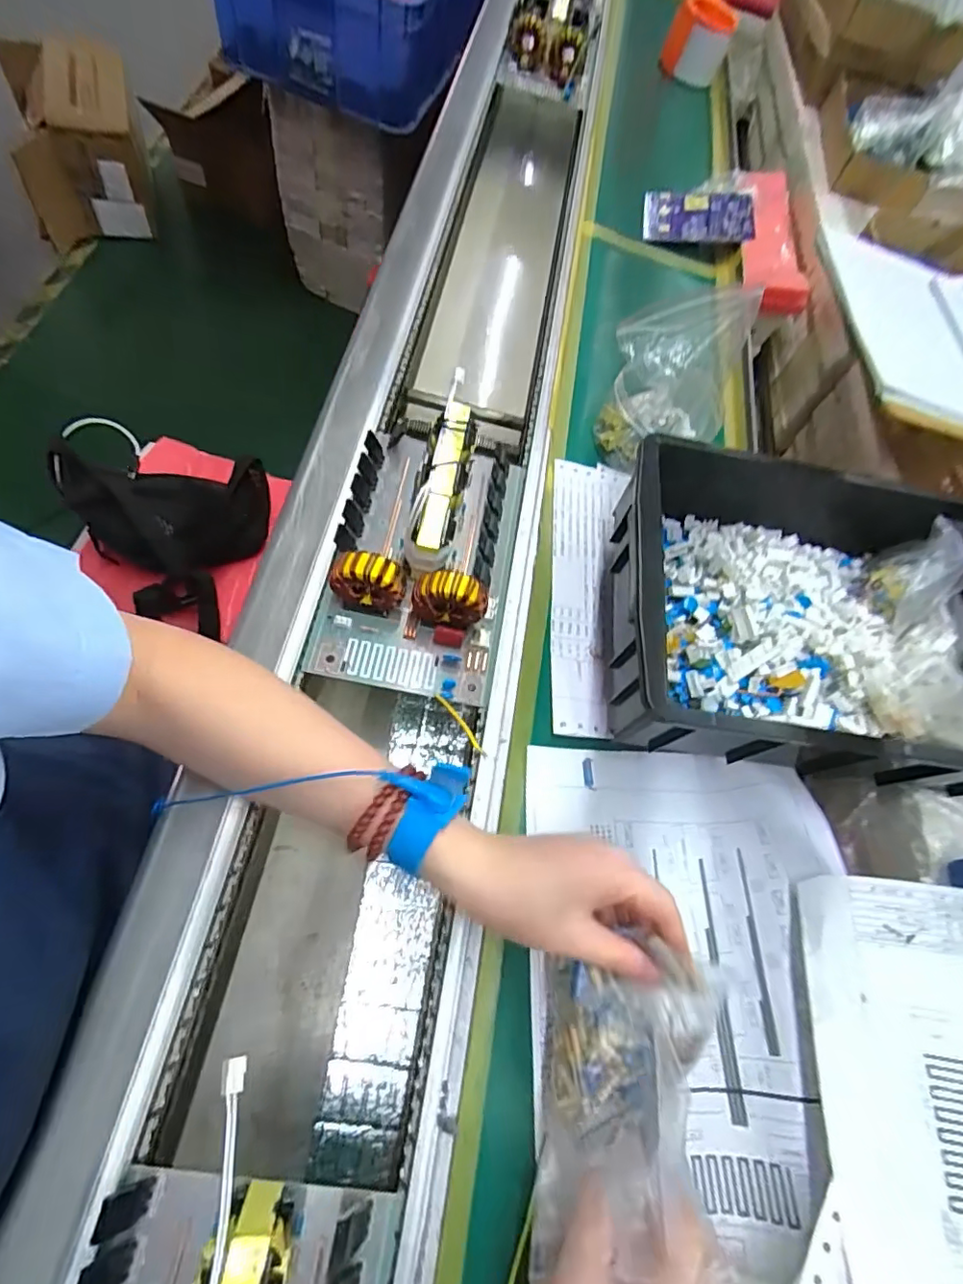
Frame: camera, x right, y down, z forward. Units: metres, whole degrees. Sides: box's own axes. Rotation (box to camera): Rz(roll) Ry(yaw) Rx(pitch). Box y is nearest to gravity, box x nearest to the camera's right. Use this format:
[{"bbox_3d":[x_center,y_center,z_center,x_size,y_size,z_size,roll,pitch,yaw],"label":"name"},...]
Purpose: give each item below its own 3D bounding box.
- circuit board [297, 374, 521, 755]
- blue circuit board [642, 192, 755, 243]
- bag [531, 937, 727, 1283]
[{"bbox_3d":[-0.044,-0.078,0.406,0.132,0.050,0.224,8,70,2],"label":"circuit board"},{"bbox_3d":[0.260,-0.508,0.657,0.125,0.016,0.081,3,76,7],"label":"blue circuit board"},{"bbox_3d":[0.071,0.217,0.261,0.079,0.037,0.126,7,70,1],"label":"bag"}]

